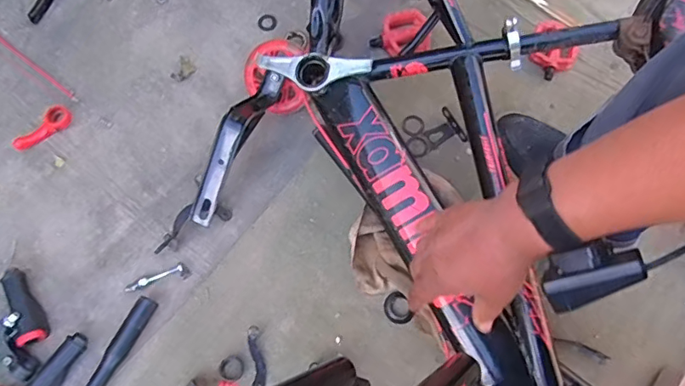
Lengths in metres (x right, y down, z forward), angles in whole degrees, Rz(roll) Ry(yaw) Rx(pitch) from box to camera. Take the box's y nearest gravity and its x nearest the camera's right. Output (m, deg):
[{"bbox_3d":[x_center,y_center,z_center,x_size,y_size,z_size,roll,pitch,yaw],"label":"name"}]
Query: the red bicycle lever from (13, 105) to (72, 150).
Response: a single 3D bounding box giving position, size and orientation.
[{"bbox_3d":[-0.445,-0.095,0.767,0.031,0.020,0.089,42,78,10],"label":"red bicycle lever"}]

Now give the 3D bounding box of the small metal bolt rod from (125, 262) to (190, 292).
[{"bbox_3d":[-0.257,0.122,0.717,0.087,0.007,0.022,-24,76,-7],"label":"small metal bolt rod"}]

